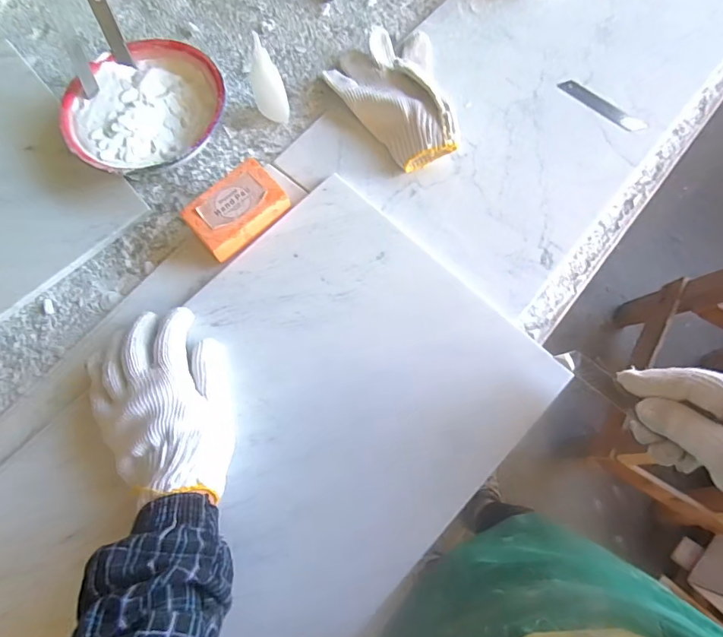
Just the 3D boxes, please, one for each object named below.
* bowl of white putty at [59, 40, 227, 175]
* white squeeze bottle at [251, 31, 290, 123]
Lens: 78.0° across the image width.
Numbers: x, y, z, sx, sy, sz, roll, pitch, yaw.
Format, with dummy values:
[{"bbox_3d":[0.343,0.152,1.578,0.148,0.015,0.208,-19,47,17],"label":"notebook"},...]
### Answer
[{"bbox_3d":[-0.229,-0.219,0.484,0.155,0.050,0.163,-1,73,2],"label":"bowl of white putty"},{"bbox_3d":[-0.099,-0.246,0.467,0.025,0.093,0.032,-34,75,-8],"label":"white squeeze bottle"}]

